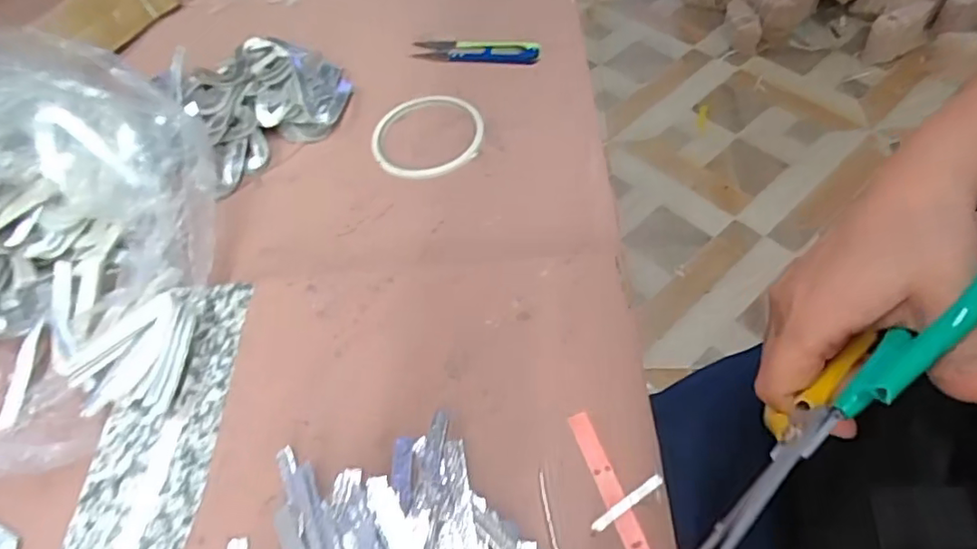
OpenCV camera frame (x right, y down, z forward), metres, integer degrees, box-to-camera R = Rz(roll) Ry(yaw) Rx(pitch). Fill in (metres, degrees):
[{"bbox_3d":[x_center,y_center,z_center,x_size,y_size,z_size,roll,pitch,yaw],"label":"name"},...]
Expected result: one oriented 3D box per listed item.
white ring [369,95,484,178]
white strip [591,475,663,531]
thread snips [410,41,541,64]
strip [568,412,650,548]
[{"bbox_3d":[-0.049,-0.112,0.465,0.089,0.010,0.087,-3,55,4],"label":"white ring"},{"bbox_3d":[0.066,0.108,0.274,0.040,0.004,0.005,-29,57,-16],"label":"white strip"},{"bbox_3d":[-0.012,-0.201,0.518,0.115,0.012,0.026,9,57,13],"label":"thread snips"},{"bbox_3d":[0.063,0.111,0.272,0.011,0.007,0.098,-19,56,-7],"label":"strip"}]

